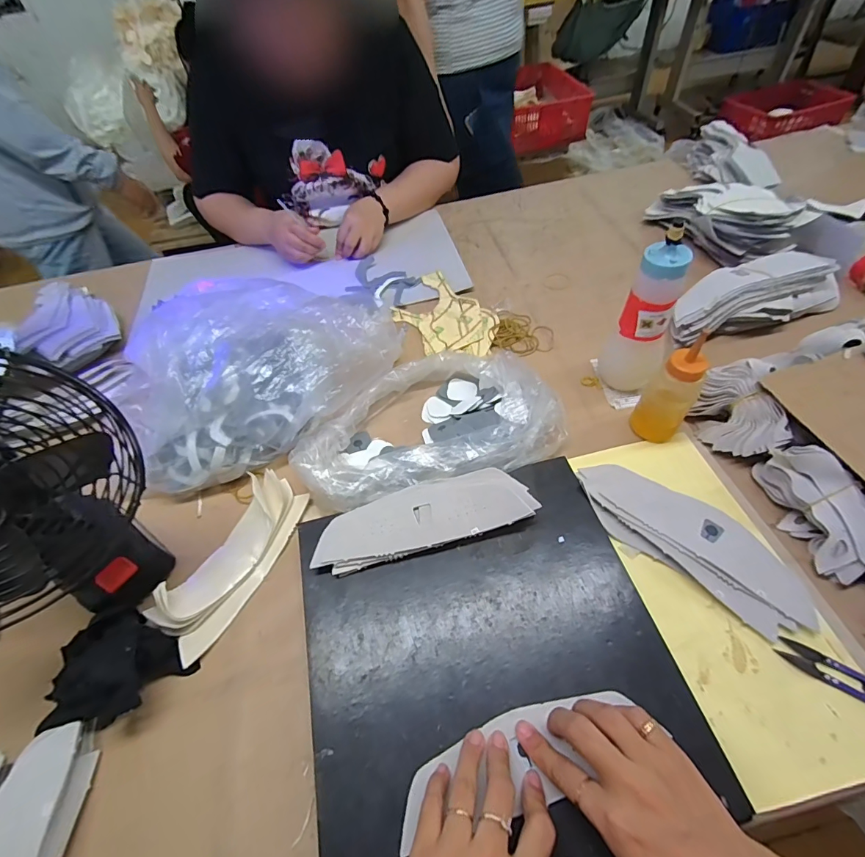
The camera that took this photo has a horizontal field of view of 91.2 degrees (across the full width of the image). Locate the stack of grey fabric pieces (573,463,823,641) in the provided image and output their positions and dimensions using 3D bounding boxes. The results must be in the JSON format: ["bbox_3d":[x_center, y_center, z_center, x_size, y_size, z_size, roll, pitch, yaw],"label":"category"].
[{"bbox_3d":[0.248,0.107,0.417,0.217,0.022,0.083,30,62,25],"label":"stack of grey fabric pieces"}]

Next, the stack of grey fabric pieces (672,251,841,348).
[{"bbox_3d":[0.446,-0.184,0.578,0.241,0.065,0.081,-10,53,-2],"label":"stack of grey fabric pieces"}]

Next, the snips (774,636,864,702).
[{"bbox_3d":[0.340,0.204,0.342,0.100,0.011,0.022,26,60,22],"label":"snips"}]

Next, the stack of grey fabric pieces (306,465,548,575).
[{"bbox_3d":[-0.010,0.089,0.427,0.213,0.033,0.066,-14,53,-5],"label":"stack of grey fabric pieces"}]

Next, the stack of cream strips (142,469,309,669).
[{"bbox_3d":[-0.206,0.134,0.442,0.064,0.040,0.192,19,57,18],"label":"stack of cream strips"}]

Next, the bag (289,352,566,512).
[{"bbox_3d":[-0.003,-0.010,0.513,0.301,0.052,0.174,-12,53,-3],"label":"bag"}]

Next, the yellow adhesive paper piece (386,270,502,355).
[{"bbox_3d":[0.018,-0.177,0.663,0.125,0.009,0.209,-32,57,-18],"label":"yellow adhesive paper piece"}]

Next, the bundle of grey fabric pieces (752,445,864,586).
[{"bbox_3d":[0.372,0.078,0.393,0.053,0.048,0.136,-16,54,-6],"label":"bundle of grey fabric pieces"}]

